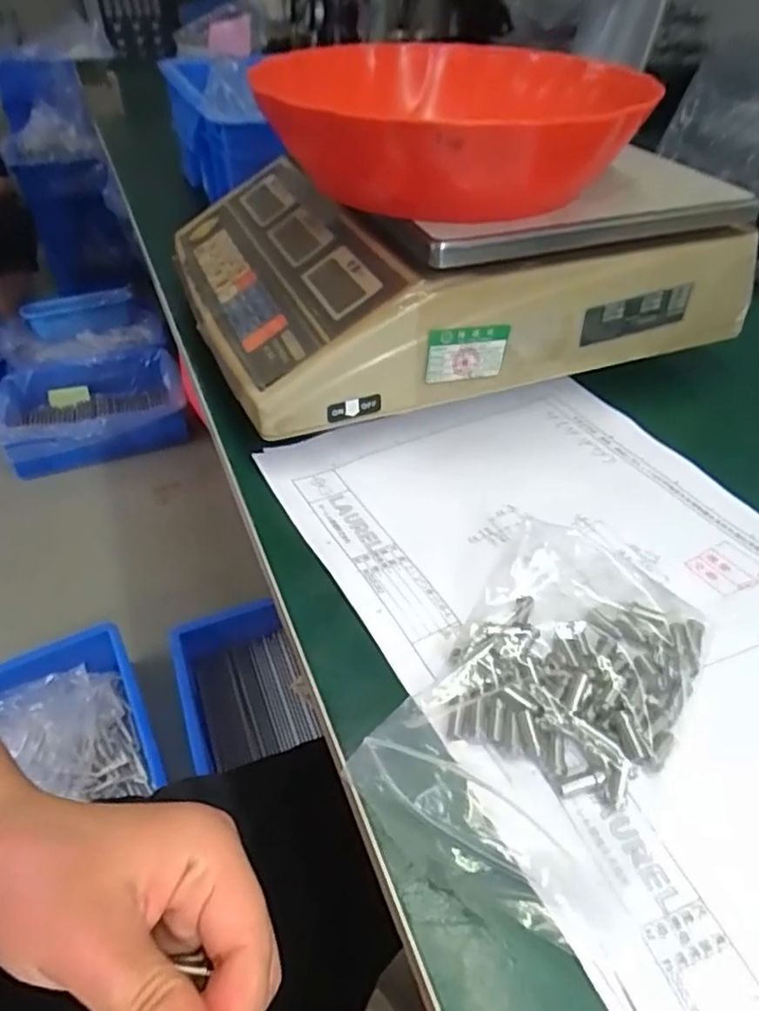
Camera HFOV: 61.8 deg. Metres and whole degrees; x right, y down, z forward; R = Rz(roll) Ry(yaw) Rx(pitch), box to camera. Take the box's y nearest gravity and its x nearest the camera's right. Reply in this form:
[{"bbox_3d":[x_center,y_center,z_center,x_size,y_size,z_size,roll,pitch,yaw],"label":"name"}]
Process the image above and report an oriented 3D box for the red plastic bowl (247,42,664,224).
[{"bbox_3d":[0.034,-0.218,0.364,0.202,0.059,0.222,-20,48,-19],"label":"red plastic bowl"}]

